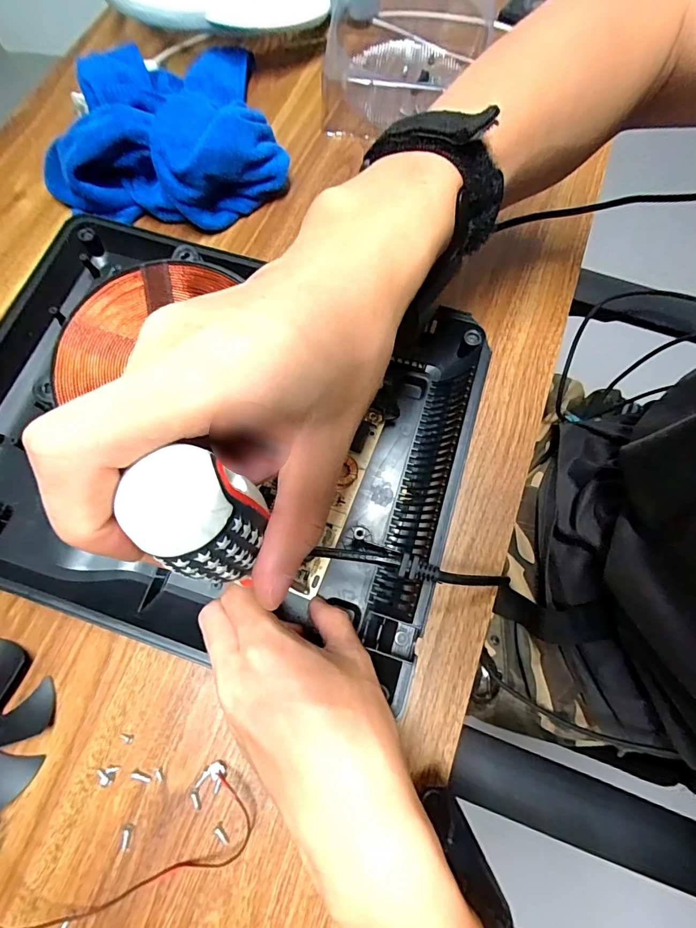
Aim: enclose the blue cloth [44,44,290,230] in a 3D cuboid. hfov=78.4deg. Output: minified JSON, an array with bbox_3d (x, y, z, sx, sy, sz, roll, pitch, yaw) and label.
[{"bbox_3d":[-0.181,-0.325,0.402,0.208,0.071,0.220,-16,73,-6],"label":"blue cloth"}]

